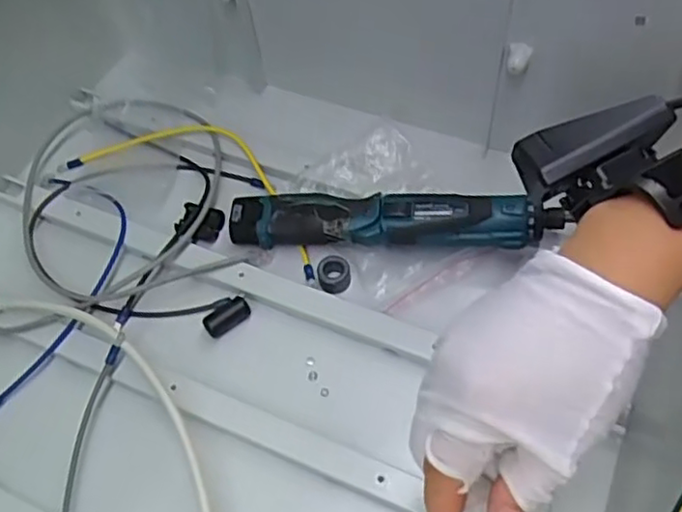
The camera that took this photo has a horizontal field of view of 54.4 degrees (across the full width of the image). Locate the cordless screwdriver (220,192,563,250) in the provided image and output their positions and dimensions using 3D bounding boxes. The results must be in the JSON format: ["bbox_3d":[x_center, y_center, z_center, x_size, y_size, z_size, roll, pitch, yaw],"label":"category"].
[{"bbox_3d":[0.035,-0.035,0.571,0.268,0.047,0.052,4,58,7],"label":"cordless screwdriver"}]

